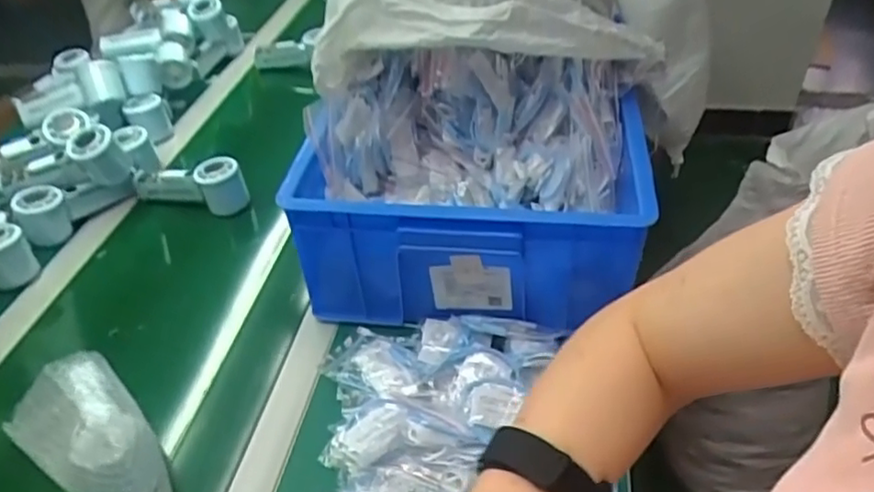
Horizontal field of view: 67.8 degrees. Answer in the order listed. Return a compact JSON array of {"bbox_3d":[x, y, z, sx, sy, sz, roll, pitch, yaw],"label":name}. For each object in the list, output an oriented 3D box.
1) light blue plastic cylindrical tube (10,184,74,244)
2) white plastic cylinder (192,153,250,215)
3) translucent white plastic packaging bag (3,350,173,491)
[{"bbox_3d":[-0.490,-0.037,0.815,0.054,0.065,0.050,-2,40,1],"label":"light blue plastic cylindrical tube"},{"bbox_3d":[-0.276,-0.078,0.835,0.055,0.063,0.045,-21,43,-20],"label":"white plastic cylinder"},{"bbox_3d":[-0.300,0.158,0.560,0.204,0.077,0.090,29,49,32],"label":"translucent white plastic packaging bag"}]

